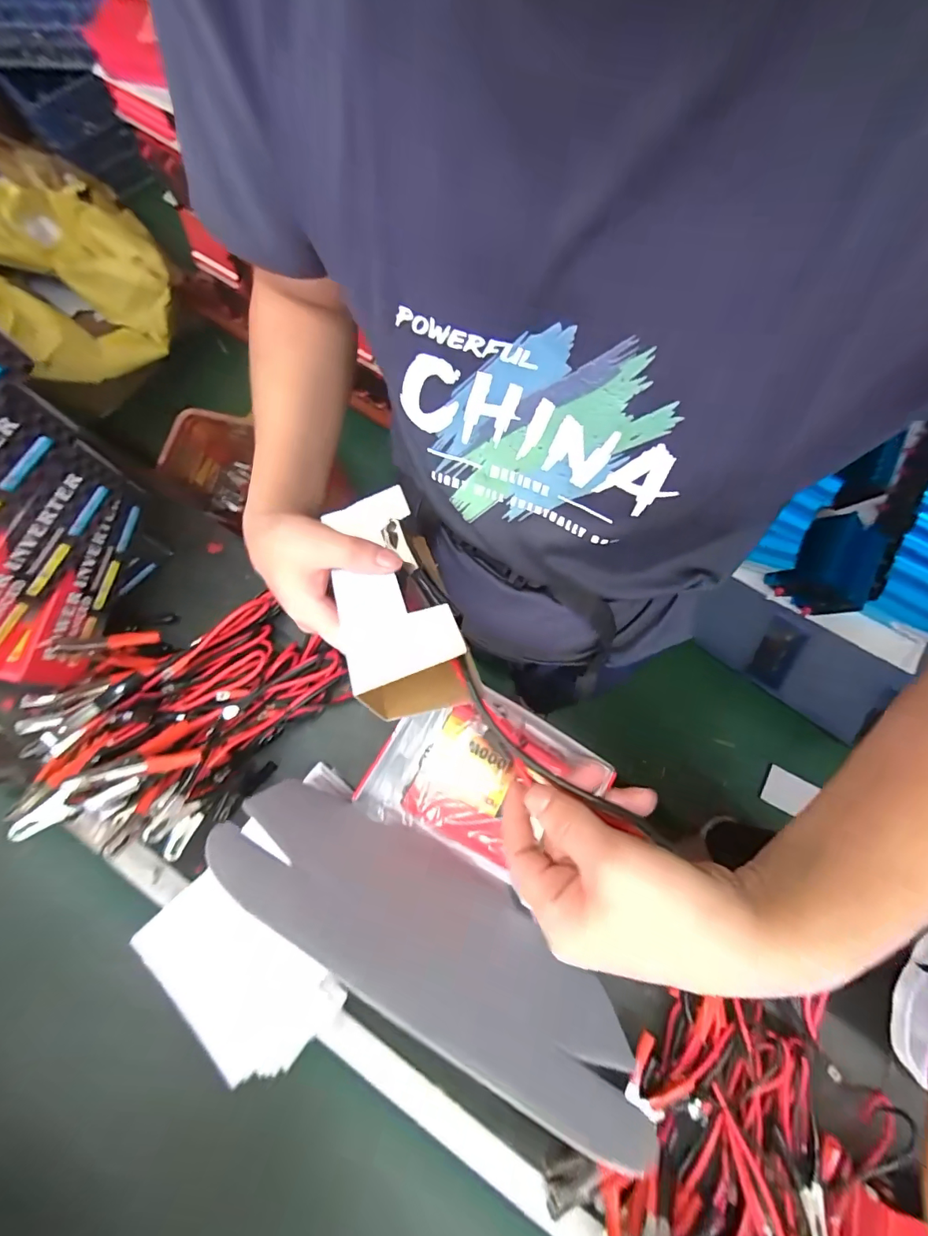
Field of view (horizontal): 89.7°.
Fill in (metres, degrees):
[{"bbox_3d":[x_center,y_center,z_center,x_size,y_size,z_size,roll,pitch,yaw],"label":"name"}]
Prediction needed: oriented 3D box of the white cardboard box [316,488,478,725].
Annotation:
[{"bbox_3d":[-0.054,-0.022,0.343,0.074,0.056,0.188,-17,51,-4],"label":"white cardboard box"}]

